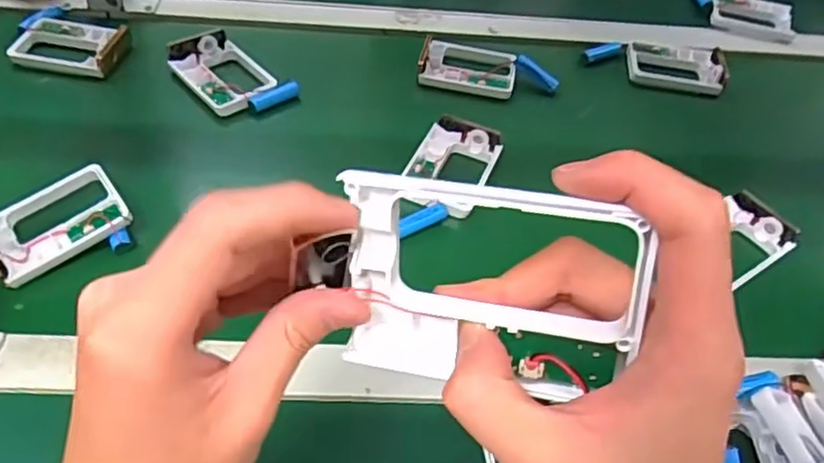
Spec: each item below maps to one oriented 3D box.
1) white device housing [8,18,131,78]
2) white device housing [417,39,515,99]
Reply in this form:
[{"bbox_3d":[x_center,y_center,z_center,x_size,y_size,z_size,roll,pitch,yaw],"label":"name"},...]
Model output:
[{"bbox_3d":[-0.335,-0.185,0.647,0.098,0.020,0.069,7,49,1],"label":"white device housing"},{"bbox_3d":[0.059,-0.169,0.684,0.095,0.020,0.068,6,49,0],"label":"white device housing"}]

